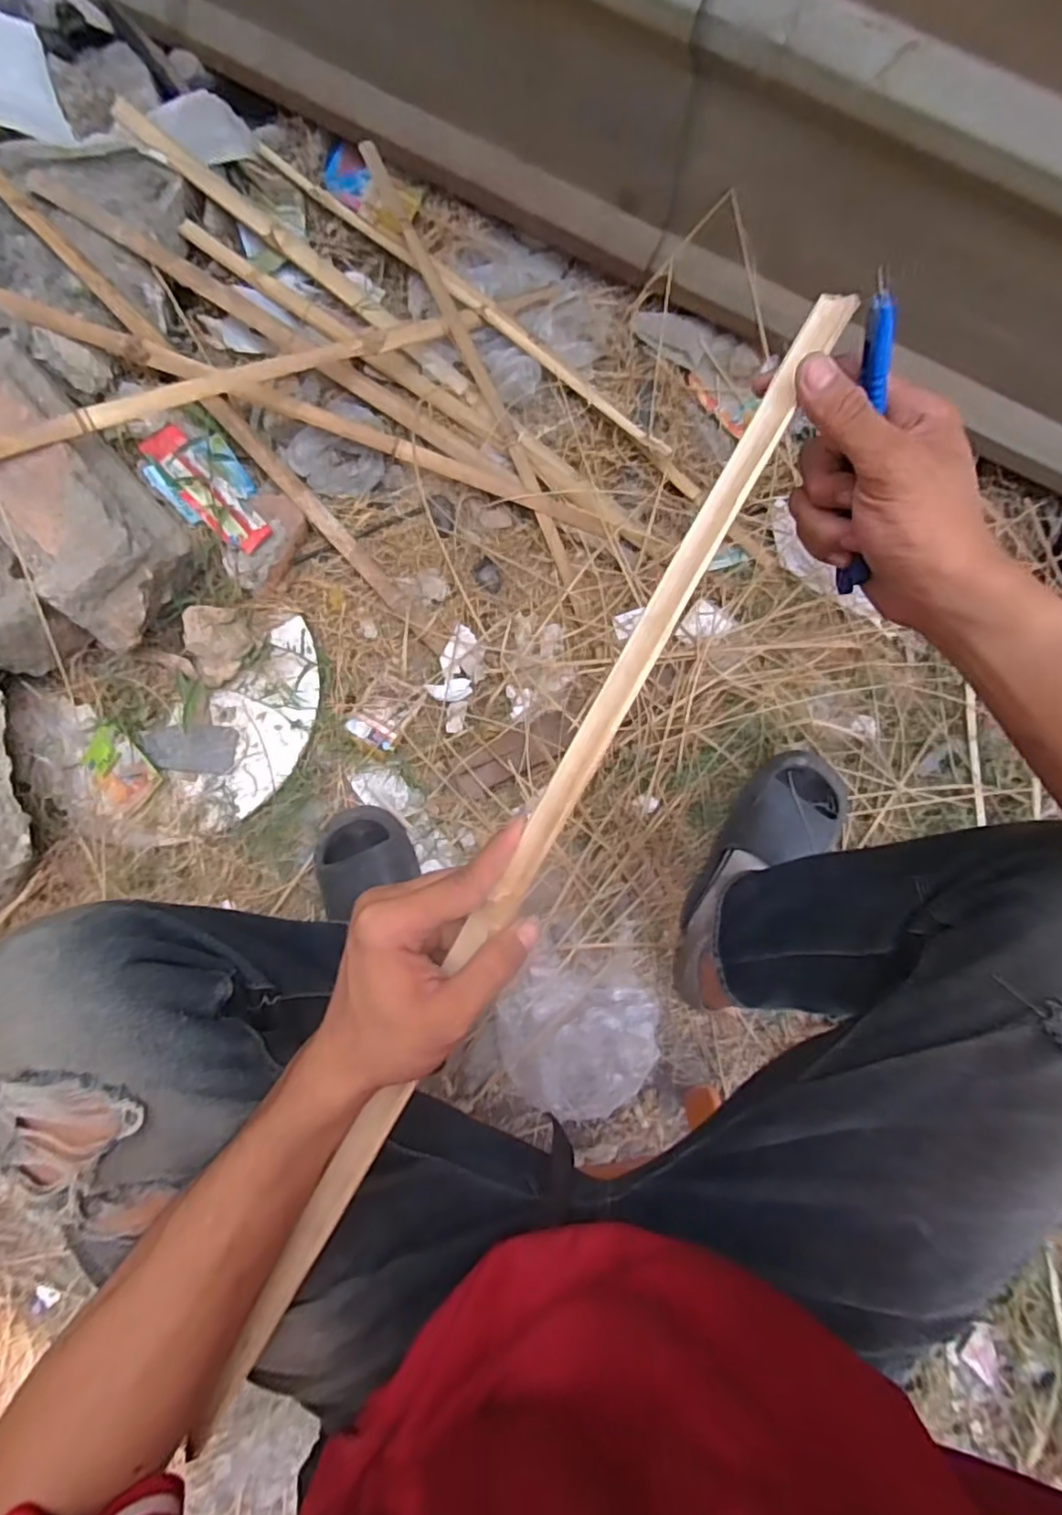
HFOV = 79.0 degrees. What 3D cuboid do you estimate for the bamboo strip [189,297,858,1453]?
[{"bbox_3d":[-0.011,0.068,0.329,0.020,0.018,0.632,29,94,3],"label":"bamboo strip"}]

